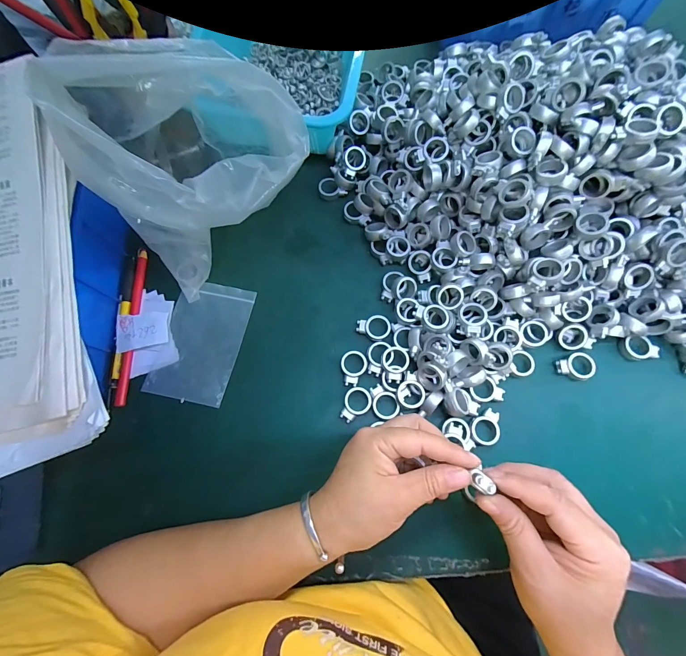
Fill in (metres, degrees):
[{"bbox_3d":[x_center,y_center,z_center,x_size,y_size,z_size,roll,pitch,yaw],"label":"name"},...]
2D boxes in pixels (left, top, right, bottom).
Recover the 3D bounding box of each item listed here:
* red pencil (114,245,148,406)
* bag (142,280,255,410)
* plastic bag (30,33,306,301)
[{"bbox_3d":[-0.217,-0.004,0.342,0.009,0.010,0.164,-2,73,1],"label":"red pencil"},{"bbox_3d":[-0.143,0.013,0.340,0.076,0.008,0.122,12,73,3],"label":"bag"},{"bbox_3d":[-0.116,-0.149,0.295,0.166,0.185,0.162,-10,73,-1],"label":"plastic bag"}]

